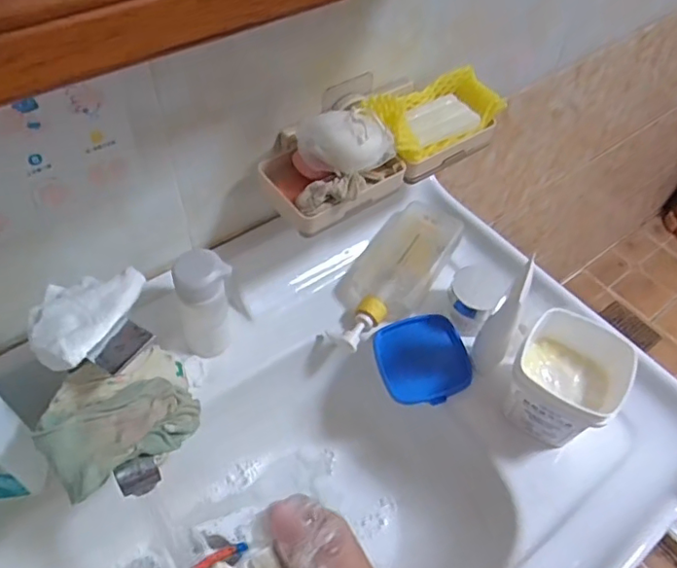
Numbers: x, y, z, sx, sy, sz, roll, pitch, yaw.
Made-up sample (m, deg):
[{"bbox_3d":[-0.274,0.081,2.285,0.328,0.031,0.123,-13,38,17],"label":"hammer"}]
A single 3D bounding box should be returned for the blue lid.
[{"bbox_3d":[0.091,0.081,0.613,0.093,0.015,0.095,-11,54,-12],"label":"blue lid"}]

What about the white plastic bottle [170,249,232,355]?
[{"bbox_3d":[-0.130,0.018,0.556,0.051,0.146,0.046,-21,56,-19],"label":"white plastic bottle"}]

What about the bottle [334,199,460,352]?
[{"bbox_3d":[0.062,-0.016,0.653,0.093,0.050,0.197,31,56,19],"label":"bottle"}]

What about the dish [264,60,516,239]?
[{"bbox_3d":[0.045,-0.153,0.567,0.258,0.073,0.112,-28,59,-23],"label":"dish"}]

